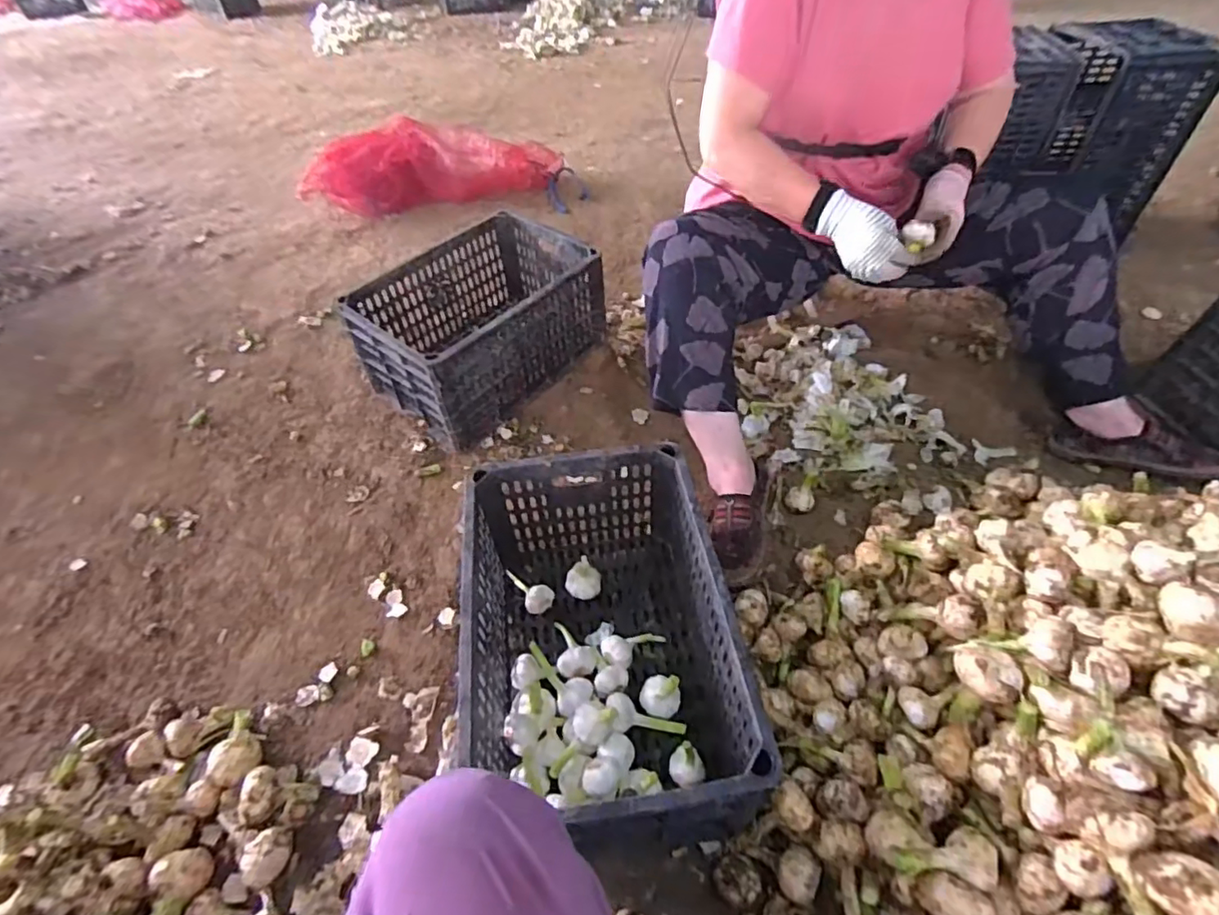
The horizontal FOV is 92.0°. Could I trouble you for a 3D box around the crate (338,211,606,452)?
[{"bbox_3d":[-0.248,-0.262,1.171,0.271,0.222,0.424,32,57,27],"label":"crate"}]

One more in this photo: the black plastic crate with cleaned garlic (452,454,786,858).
[{"bbox_3d":[-0.013,0.223,0.738,0.287,0.218,0.434,-9,49,-5],"label":"black plastic crate with cleaned garlic"}]

